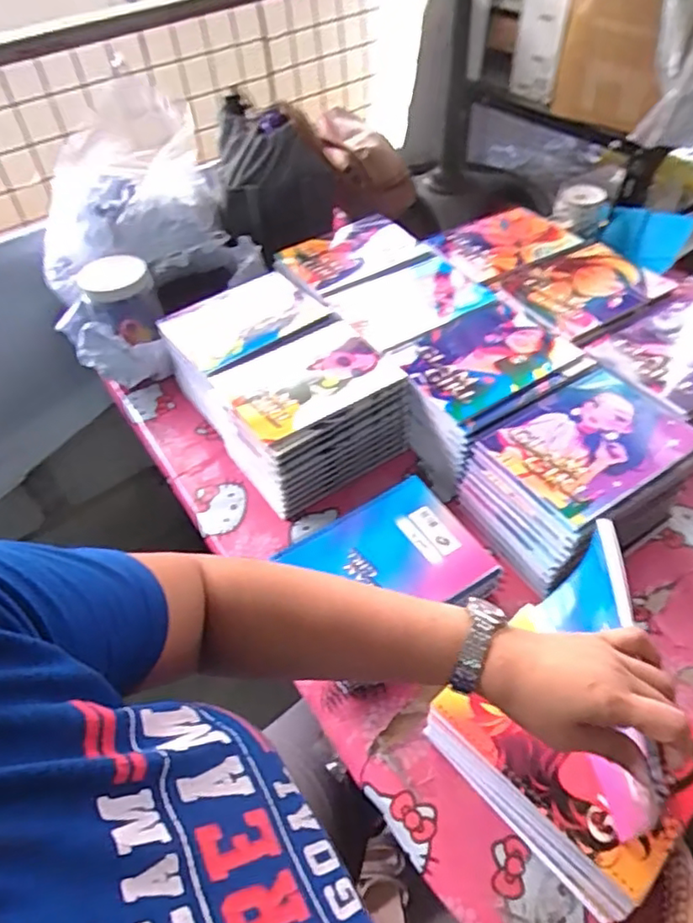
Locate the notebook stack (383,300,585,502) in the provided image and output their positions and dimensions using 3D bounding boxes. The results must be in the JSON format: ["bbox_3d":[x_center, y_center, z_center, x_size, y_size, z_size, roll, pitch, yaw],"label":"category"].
[{"bbox_3d":[0.172,-0.092,0.810,0.226,0.109,0.173,-29,53,-20],"label":"notebook stack"}]

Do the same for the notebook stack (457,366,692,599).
[{"bbox_3d":[0.265,0.017,0.714,0.226,0.123,0.167,-25,52,-18],"label":"notebook stack"}]

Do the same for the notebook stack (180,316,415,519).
[{"bbox_3d":[-0.046,-0.062,0.807,0.209,0.116,0.176,-28,52,-20],"label":"notebook stack"}]

